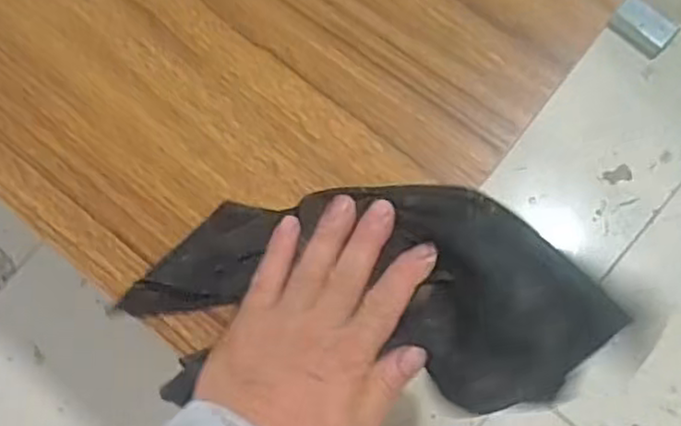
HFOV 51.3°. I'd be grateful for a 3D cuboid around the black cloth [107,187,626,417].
[{"bbox_3d":[0.023,0.049,0.422,0.277,0.056,0.134,7,82,1],"label":"black cloth"}]

